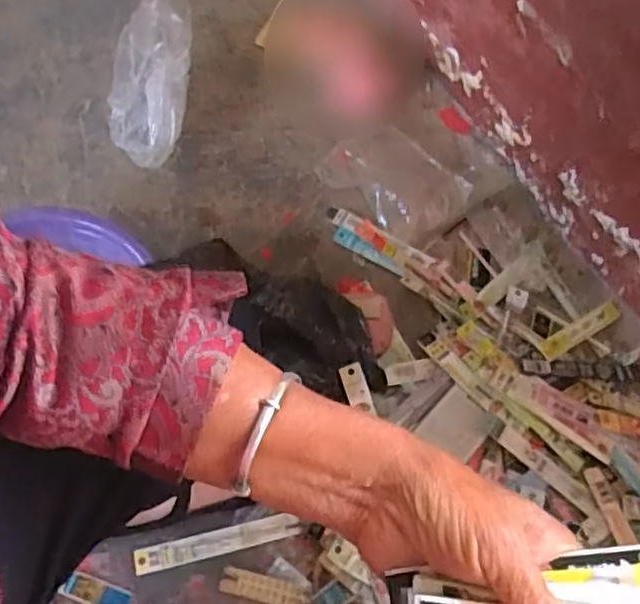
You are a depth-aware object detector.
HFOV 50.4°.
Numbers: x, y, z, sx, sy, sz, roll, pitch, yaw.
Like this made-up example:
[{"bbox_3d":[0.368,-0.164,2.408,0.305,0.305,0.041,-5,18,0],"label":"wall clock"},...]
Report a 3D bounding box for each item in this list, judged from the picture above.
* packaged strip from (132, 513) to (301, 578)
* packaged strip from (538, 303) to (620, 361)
[{"bbox_3d":[-0.110,0.261,0.733,0.174,0.007,0.025,-11,66,-8],"label":"packaged strip"},{"bbox_3d":[0.330,0.038,0.863,0.135,0.007,0.023,-25,80,-22],"label":"packaged strip"}]

